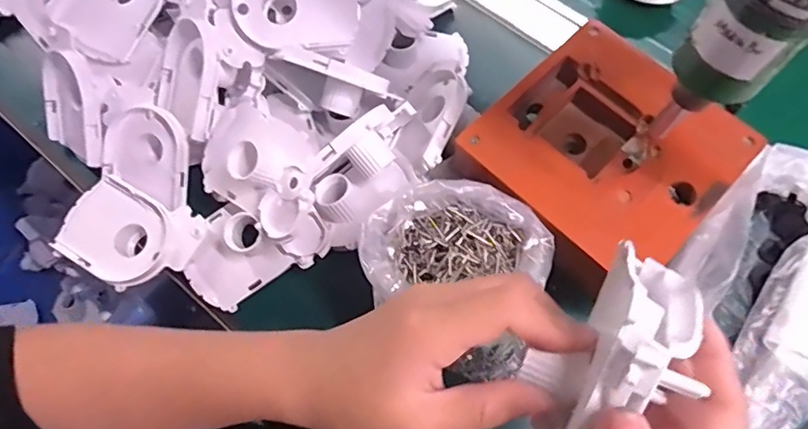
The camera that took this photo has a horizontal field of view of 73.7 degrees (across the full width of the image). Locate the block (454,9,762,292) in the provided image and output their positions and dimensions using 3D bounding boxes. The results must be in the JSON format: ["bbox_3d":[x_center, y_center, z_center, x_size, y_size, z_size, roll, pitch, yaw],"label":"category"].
[{"bbox_3d":[0.137,-0.041,0.379,0.157,0.041,0.152,-39,74,-14],"label":"block"}]

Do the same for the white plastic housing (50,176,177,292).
[{"bbox_3d":[-0.204,0.014,0.385,0.086,0.013,0.064,26,71,10],"label":"white plastic housing"}]

